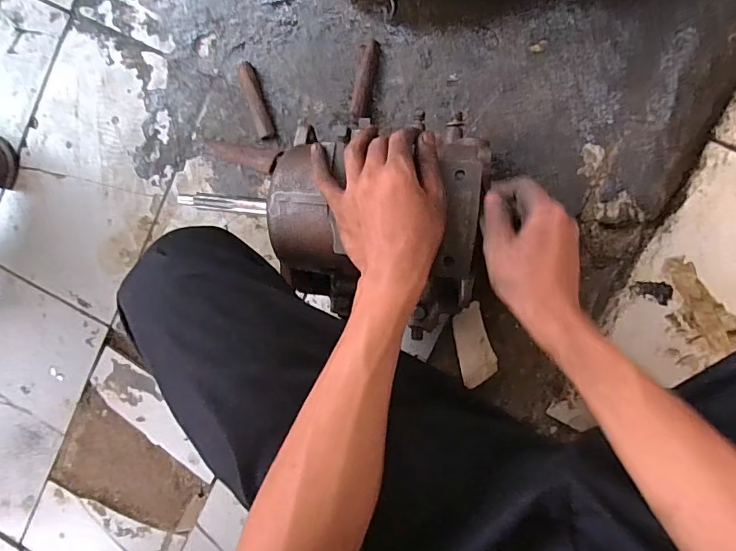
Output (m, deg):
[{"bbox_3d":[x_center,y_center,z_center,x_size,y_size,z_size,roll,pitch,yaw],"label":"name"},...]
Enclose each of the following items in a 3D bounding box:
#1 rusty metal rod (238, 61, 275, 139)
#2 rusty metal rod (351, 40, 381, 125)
[{"bbox_3d":[-0.156,-0.245,0.643,0.022,0.017,0.108,-19,90,9],"label":"rusty metal rod"},{"bbox_3d":[-0.003,-0.256,0.616,0.023,0.023,0.106,11,94,8],"label":"rusty metal rod"}]

